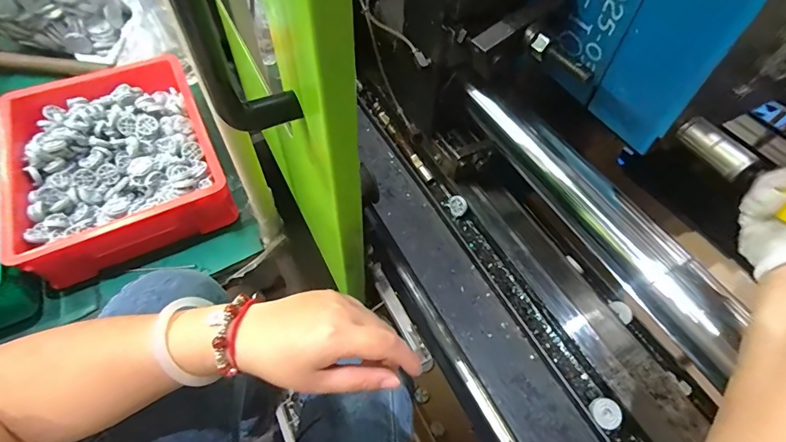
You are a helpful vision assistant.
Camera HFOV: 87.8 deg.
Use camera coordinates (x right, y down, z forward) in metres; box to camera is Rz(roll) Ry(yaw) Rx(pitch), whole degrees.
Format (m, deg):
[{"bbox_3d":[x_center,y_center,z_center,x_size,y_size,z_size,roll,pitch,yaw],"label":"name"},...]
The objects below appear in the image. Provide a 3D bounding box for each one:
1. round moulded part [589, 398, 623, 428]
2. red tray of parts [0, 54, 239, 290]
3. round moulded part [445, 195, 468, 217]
[{"bbox_3d":[0.229,0.207,0.440,0.029,0.008,0.031,-31,57,8],"label":"round moulded part"},{"bbox_3d":[-0.428,-0.109,0.612,0.282,0.086,0.363,-23,59,-17],"label":"red tray of parts"},{"bbox_3d":[0.092,-0.022,0.594,0.028,0.011,0.032,-46,68,18],"label":"round moulded part"}]

